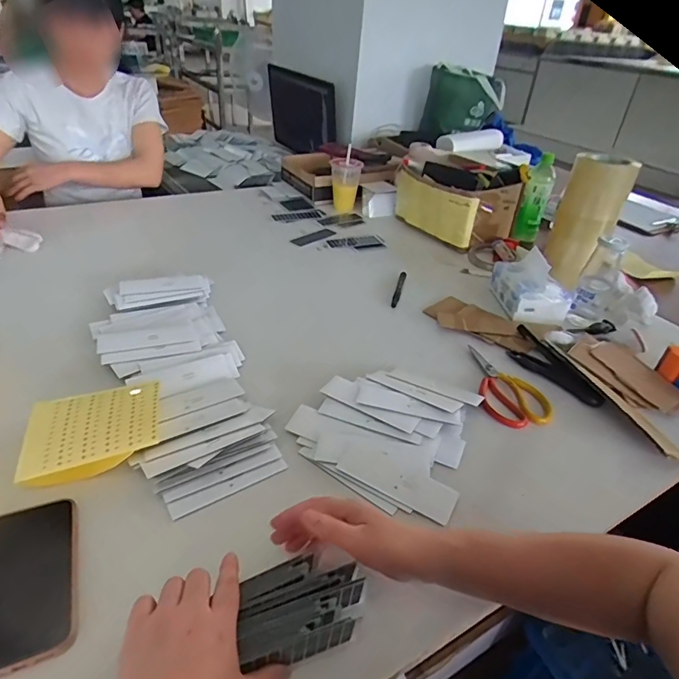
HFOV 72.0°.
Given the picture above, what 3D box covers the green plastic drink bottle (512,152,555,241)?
[{"bbox_3d":[0.482,-0.343,1.150,0.059,0.198,0.078,18,37,16],"label":"green plastic drink bottle"}]

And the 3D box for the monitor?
[{"bbox_3d":[-0.147,-0.800,1.664,0.046,0.277,0.411,-28,48,-26],"label":"monitor"}]

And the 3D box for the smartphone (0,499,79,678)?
[{"bbox_3d":[-0.283,0.220,0.425,0.080,0.010,0.155,-11,38,-22],"label":"smartphone"}]

